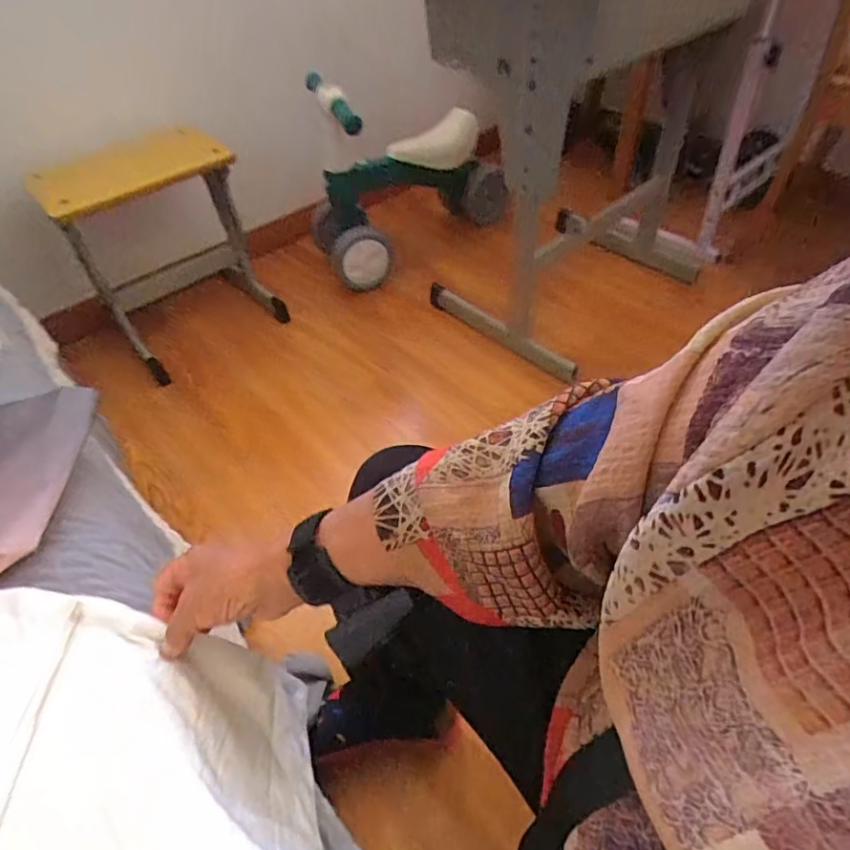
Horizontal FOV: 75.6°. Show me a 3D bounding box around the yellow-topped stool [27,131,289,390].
[{"bbox_3d":[-0.562,-0.380,1.201,0.352,0.396,0.281,-36,55,-26],"label":"yellow-topped stool"}]

